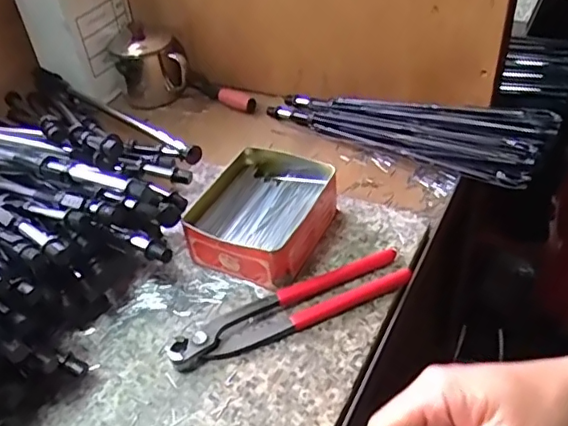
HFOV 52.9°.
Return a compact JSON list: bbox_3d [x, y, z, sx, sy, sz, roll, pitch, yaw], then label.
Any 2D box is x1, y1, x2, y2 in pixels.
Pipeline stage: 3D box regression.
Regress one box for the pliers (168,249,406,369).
[{"bbox_3d":[0.004,0.073,0.448,0.195,0.016,0.045,-20,43,-15],"label":"pliers"}]

